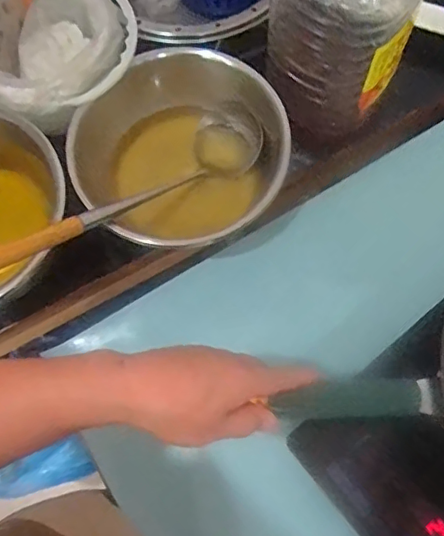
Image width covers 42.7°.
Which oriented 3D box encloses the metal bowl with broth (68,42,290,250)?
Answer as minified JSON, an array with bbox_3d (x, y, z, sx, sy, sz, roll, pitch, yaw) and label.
[{"bbox_3d":[-0.049,-0.129,0.694,0.234,0.121,0.235,0,72,-1],"label":"metal bowl with broth"}]

